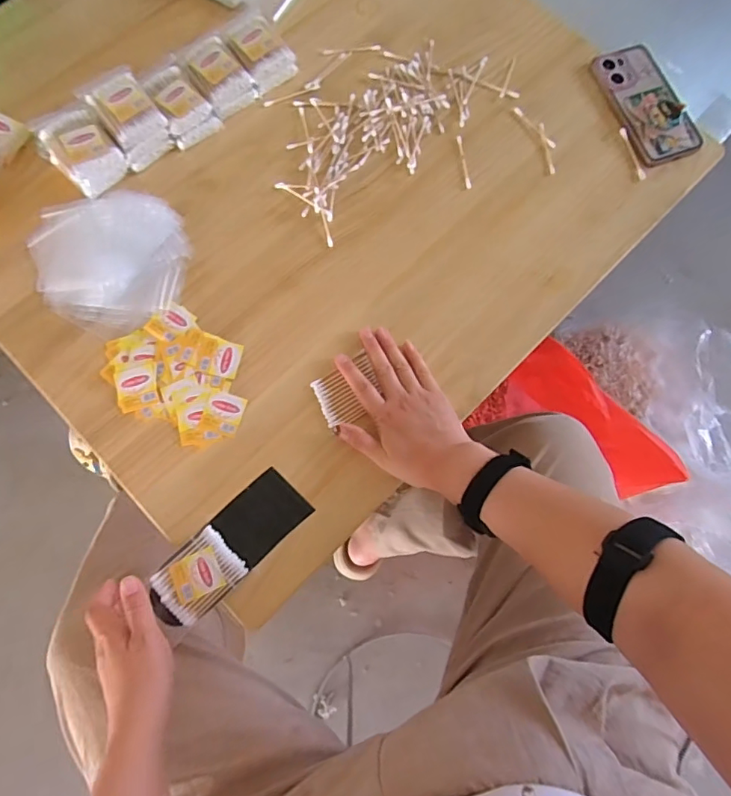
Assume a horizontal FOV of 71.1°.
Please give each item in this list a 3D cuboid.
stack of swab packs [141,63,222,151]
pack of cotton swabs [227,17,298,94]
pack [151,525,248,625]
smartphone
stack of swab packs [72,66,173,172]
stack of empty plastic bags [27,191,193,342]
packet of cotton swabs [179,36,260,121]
[{"bbox_3d":[-0.215,-0.342,0.594,0.058,0.036,0.088,-31,80,-8],"label":"stack of swab packs"},{"bbox_3d":[-0.125,-0.411,0.615,0.060,0.035,0.073,-34,81,-9],"label":"pack of cotton swabs"},{"bbox_3d":[-0.159,0.169,0.487,0.073,0.012,0.059,-43,82,-10],"label":"pack"},{"bbox_3d":[0.352,-0.369,0.633,0.084,0.020,0.165,-20,79,-6],"label":"smartphone"},{"bbox_3d":[-0.266,-0.315,0.576,0.062,0.052,0.091,-37,81,-9],"label":"stack of swab packs"},{"bbox_3d":[-0.279,-0.157,0.558,0.165,0.017,0.158,30,78,5],"label":"stack of empty plastic bags"},{"bbox_3d":[-0.177,-0.379,0.602,0.059,0.032,0.090,-39,81,-9],"label":"packet of cotton swabs"}]

